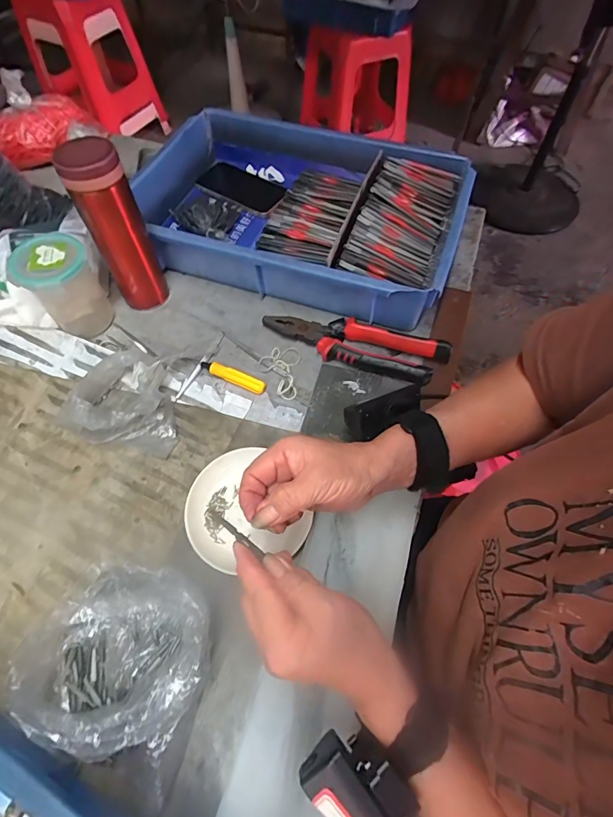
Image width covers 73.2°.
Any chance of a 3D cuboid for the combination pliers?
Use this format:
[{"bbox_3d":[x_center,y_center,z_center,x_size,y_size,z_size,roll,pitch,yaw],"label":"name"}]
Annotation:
[{"bbox_3d":[0.059,-0.089,0.503,0.216,0.027,0.075,23,63,13],"label":"combination pliers"}]

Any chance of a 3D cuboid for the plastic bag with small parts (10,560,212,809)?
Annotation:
[{"bbox_3d":[-0.143,0.190,0.320,0.138,0.060,0.130,11,61,6],"label":"plastic bag with small parts"}]

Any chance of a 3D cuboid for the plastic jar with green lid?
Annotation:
[{"bbox_3d":[-0.277,-0.136,0.486,0.072,0.104,0.072,0,60,0],"label":"plastic jar with green lid"}]

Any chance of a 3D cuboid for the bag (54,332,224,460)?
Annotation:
[{"bbox_3d":[-0.188,-0.037,0.462,0.127,0.043,0.168,11,61,6],"label":"bag"}]

